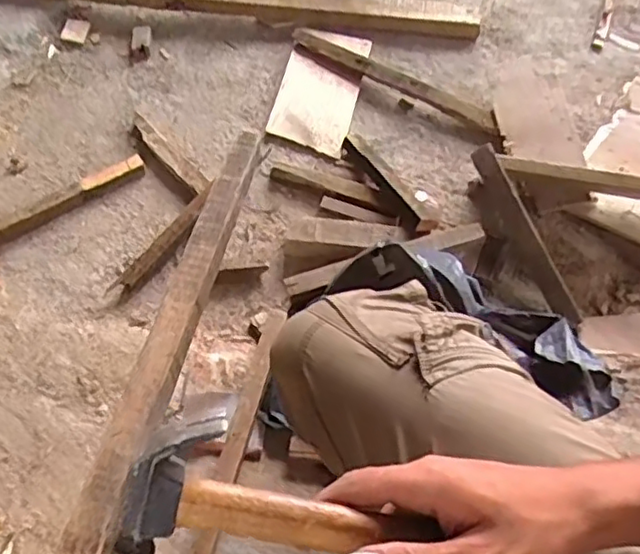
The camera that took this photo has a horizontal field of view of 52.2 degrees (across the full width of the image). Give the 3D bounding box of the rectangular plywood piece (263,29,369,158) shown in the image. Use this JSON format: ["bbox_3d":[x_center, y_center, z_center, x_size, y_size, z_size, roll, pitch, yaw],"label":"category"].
[{"bbox_3d":[0.000,-0.322,1.108,0.132,0.012,0.264,12,63,8],"label":"rectangular plywood piece"}]

